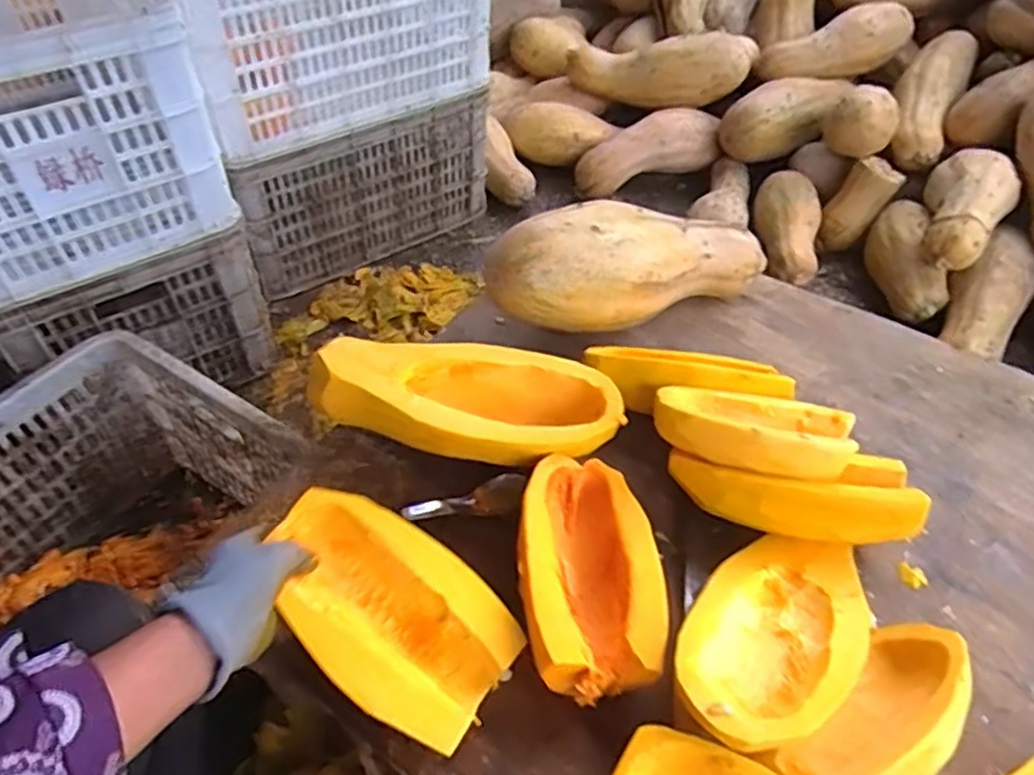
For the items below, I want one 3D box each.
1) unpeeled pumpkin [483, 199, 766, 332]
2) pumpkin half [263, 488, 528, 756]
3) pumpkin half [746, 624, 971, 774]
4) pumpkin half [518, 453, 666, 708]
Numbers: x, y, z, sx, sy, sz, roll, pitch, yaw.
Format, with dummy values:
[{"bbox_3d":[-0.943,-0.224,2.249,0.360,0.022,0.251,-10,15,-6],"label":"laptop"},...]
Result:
[{"bbox_3d":[0.126,-0.145,0.780,0.331,0.120,0.121,-22,53,-19],"label":"unpeeled pumpkin"},{"bbox_3d":[-0.104,0.173,0.549,0.208,0.060,0.121,38,66,10],"label":"pumpkin half"},{"bbox_3d":[0.261,0.236,0.499,0.180,0.092,0.070,-31,57,-25],"label":"pumpkin half"},{"bbox_3d":[0.057,0.147,0.571,0.107,0.067,0.190,-1,49,-2],"label":"pumpkin half"}]

